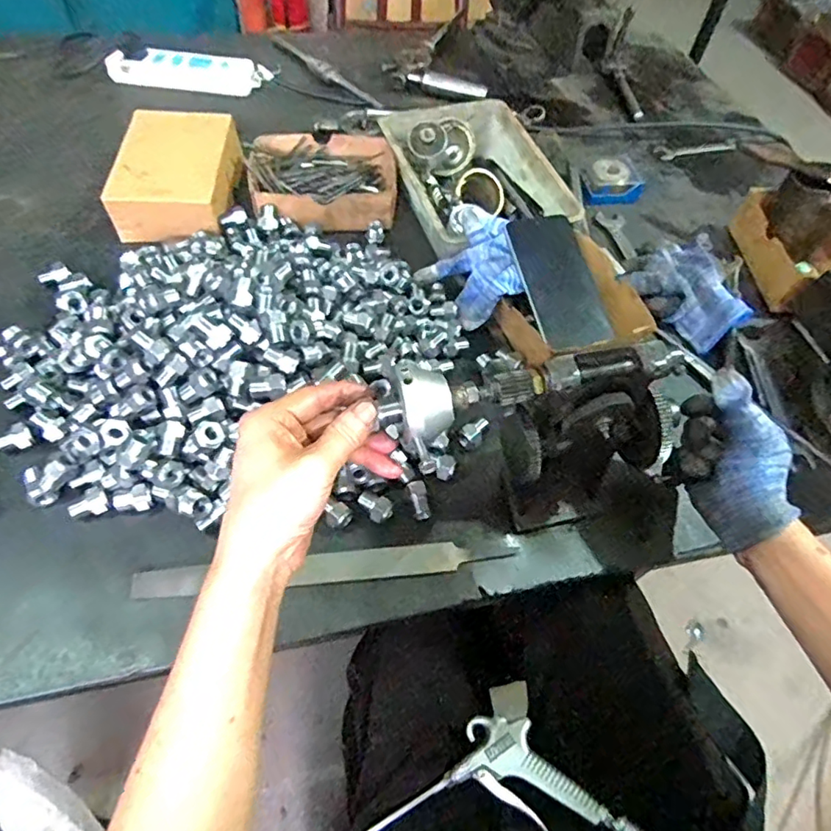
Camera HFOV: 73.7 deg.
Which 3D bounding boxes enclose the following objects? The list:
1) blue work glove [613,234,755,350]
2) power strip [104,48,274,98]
[{"bbox_3d":[0.307,-0.145,0.626,0.100,0.046,0.140,-28,63,-22],"label":"blue work glove"},{"bbox_3d":[-0.337,-0.511,0.820,0.228,0.034,0.058,2,56,-4],"label":"power strip"}]

